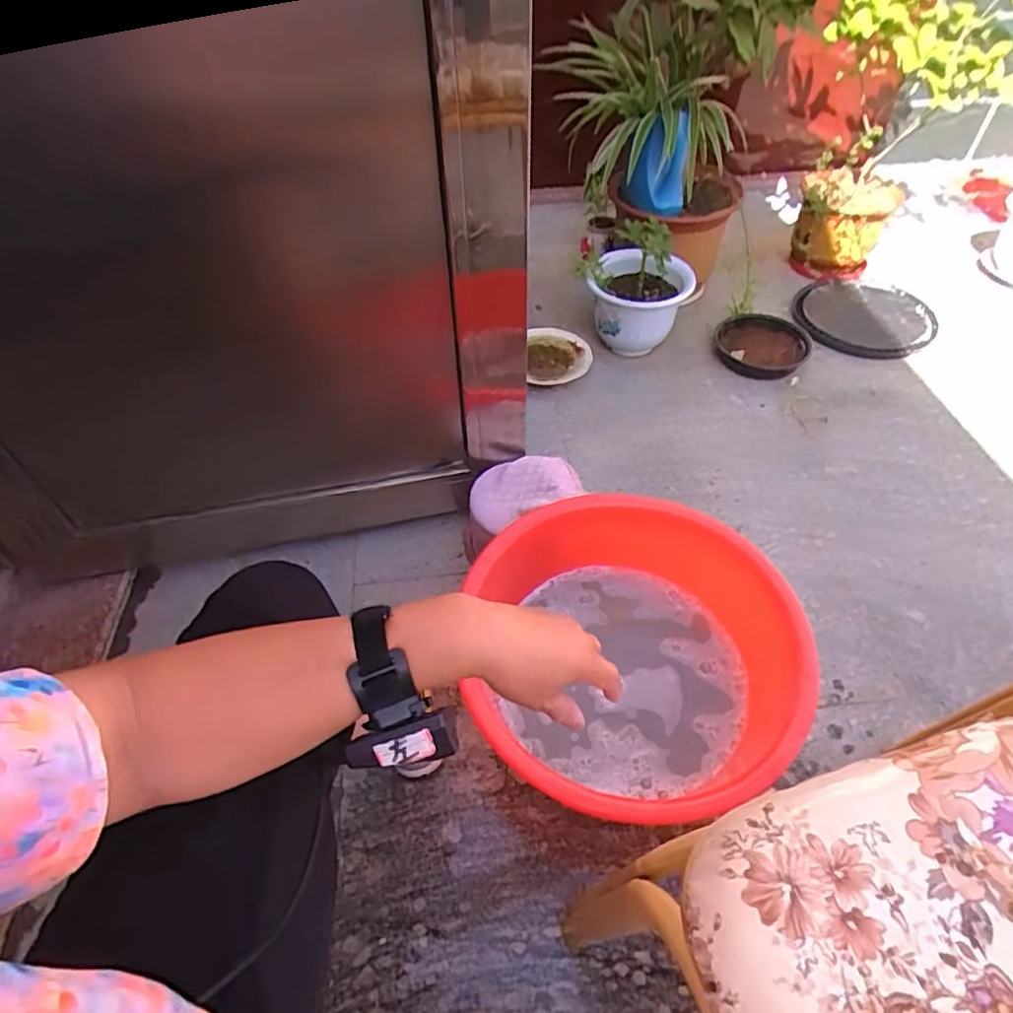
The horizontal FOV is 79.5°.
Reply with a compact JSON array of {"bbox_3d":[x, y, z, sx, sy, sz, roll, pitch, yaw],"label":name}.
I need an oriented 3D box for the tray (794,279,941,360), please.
[{"bbox_3d":[0.862,-0.455,1.481,0.310,0.042,0.338,17,52,18],"label":"tray"}]

